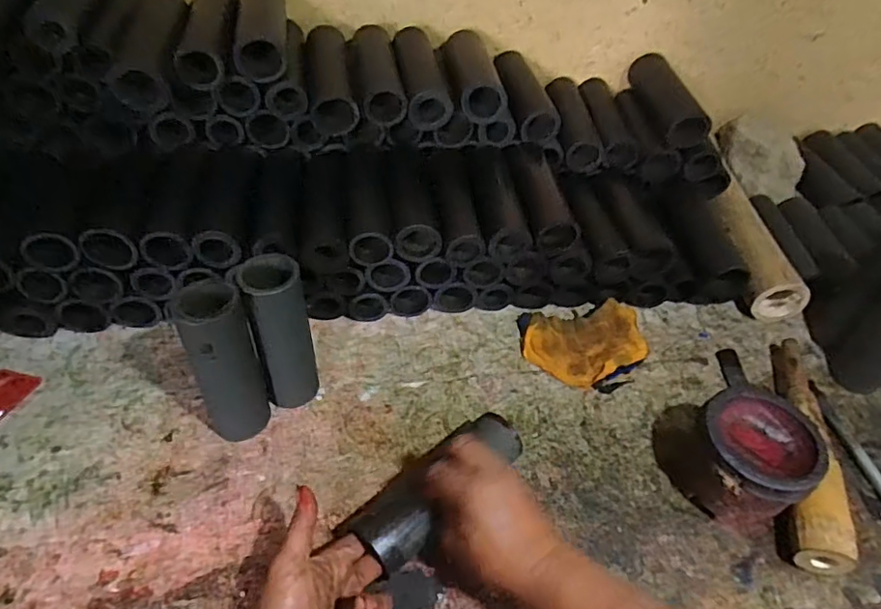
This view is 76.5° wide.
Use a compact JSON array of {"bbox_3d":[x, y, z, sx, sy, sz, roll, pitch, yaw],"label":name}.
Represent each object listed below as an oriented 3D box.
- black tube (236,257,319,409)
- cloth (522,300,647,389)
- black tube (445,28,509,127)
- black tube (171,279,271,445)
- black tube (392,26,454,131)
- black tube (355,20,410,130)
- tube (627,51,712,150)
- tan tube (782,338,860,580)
[{"bbox_3d":[-0.158,0.036,0.570,0.054,0.186,0.057,-17,50,-21],"label":"black tube"},{"bbox_3d":[0.186,0.046,0.705,0.159,0.021,0.106,-17,50,-21],"label":"cloth"},{"bbox_3d":[0.044,-0.309,0.752,0.062,0.051,0.192,-2,46,-7],"label":"black tube"},{"bbox_3d":[-0.207,0.059,0.539,0.057,0.189,0.053,-17,50,-21],"label":"black tube"},{"bbox_3d":[-0.028,-0.305,0.743,0.058,0.047,0.201,-5,46,-10],"label":"black tube"},{"bbox_3d":[-0.082,-0.299,0.731,0.054,0.055,0.195,-6,46,-11],"label":"black tube"},{"bbox_3d":[0.334,-0.302,0.829,0.066,0.057,0.200,-2,46,-7],"label":"tube"},{"bbox_3d":[0.398,0.147,0.608,0.054,0.048,0.286,18,47,12],"label":"tan tube"}]

